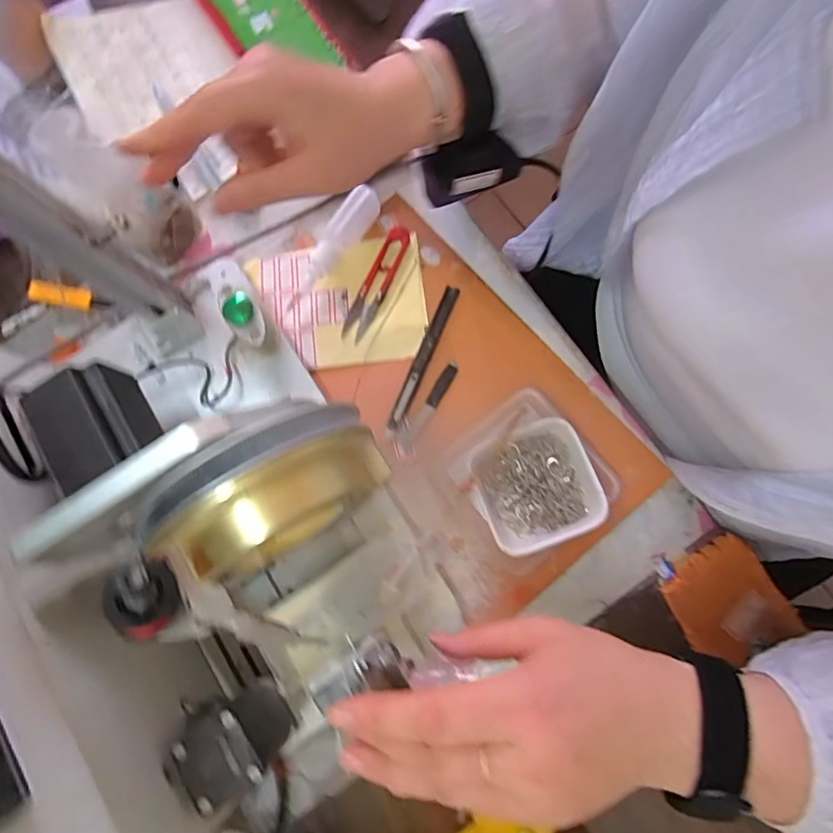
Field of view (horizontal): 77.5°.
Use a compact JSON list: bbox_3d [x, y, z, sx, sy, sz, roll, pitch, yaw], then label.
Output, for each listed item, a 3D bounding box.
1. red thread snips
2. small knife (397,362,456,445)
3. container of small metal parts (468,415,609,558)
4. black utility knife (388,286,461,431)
[{"bbox_3d":[-0.033,-0.110,0.429,0.022,0.007,0.104,25,82,9],"label":"red thread snips"},{"bbox_3d":[0.011,-0.010,0.418,0.012,0.004,0.078,33,84,10],"label":"small knife"},{"bbox_3d":[0.085,0.050,0.378,0.080,0.035,0.082,-21,79,1],"label":"container of small metal parts"},{"bbox_3d":[0.005,-0.048,0.418,0.013,0.005,0.127,21,80,6],"label":"black utility knife"}]

